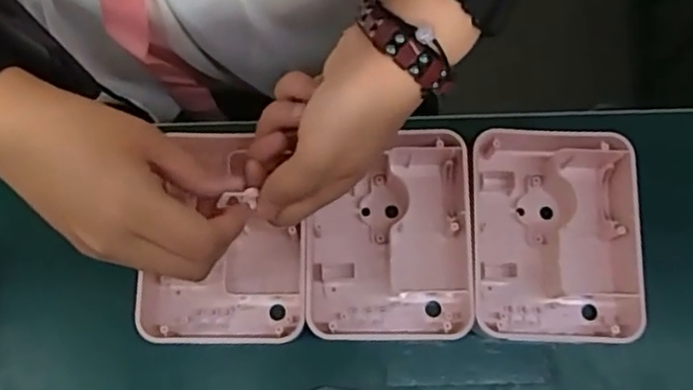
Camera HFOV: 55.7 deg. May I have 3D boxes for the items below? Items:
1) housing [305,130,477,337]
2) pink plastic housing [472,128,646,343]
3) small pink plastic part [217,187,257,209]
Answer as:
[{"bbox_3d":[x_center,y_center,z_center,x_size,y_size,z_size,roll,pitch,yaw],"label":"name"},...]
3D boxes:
[{"bbox_3d":[0.027,0.030,0.417,0.107,0.039,0.123,-4,76,-1],"label":"housing"},{"bbox_3d":[0.129,0.026,0.415,0.099,0.040,0.131,1,76,0],"label":"pink plastic housing"},{"bbox_3d":[-0.054,0.003,0.327,0.020,0.004,0.010,-12,75,-27],"label":"small pink plastic part"}]

